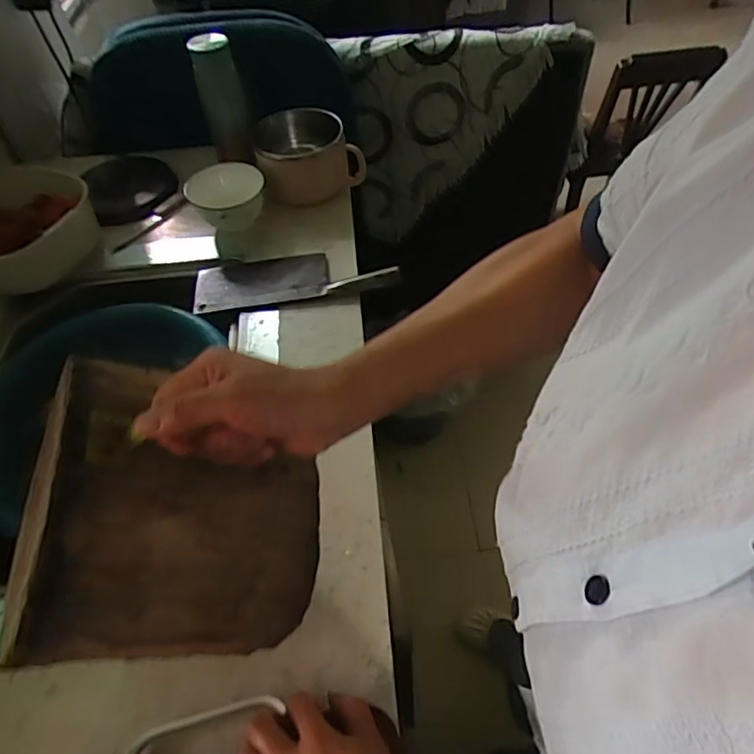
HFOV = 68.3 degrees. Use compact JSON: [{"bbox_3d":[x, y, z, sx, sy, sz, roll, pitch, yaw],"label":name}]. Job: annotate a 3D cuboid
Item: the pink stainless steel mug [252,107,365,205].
[{"bbox_3d":[-0.112,-0.349,0.871,0.157,0.083,0.134,-16,52,-9],"label":"pink stainless steel mug"}]

